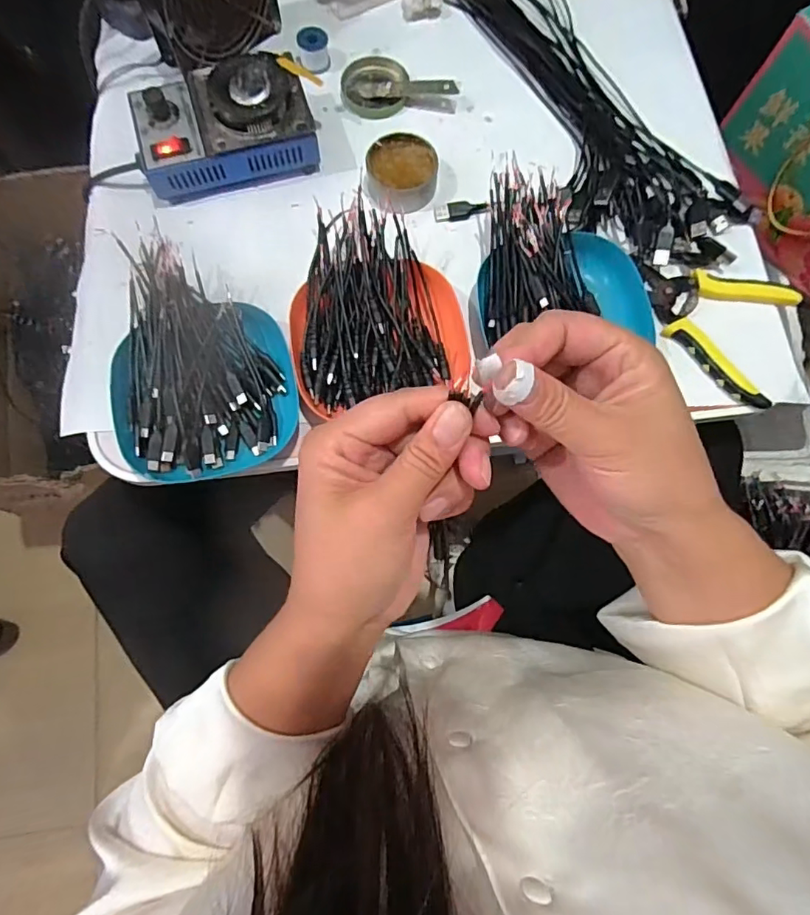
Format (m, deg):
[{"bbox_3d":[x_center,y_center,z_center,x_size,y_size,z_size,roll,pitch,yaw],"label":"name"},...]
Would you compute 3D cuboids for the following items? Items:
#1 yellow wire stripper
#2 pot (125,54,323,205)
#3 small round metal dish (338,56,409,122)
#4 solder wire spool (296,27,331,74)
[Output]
[{"bbox_3d":[0.262,-0.116,0.458,0.126,0.013,0.111,24,77,5],"label":"yellow wire stripper"},{"bbox_3d":[-0.161,-0.295,0.475,0.149,0.066,0.087,-17,77,-5],"label":"pot"},{"bbox_3d":[-0.030,-0.368,0.526,0.064,0.013,0.060,0,76,-1],"label":"small round metal dish"},{"bbox_3d":[-0.089,-0.401,0.523,0.028,0.027,0.028,-7,76,-3],"label":"solder wire spool"}]

